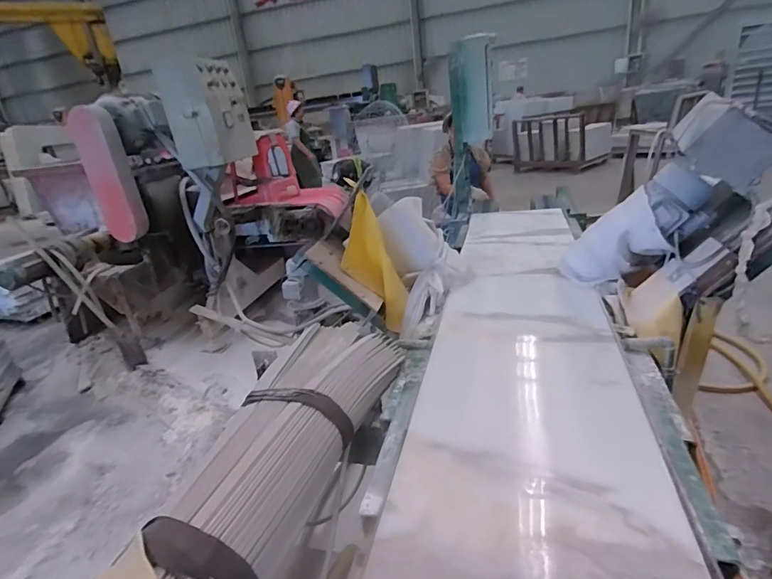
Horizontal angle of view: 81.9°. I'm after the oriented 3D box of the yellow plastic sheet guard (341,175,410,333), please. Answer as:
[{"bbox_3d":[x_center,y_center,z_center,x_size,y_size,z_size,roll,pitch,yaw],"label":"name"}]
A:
[{"bbox_3d":[-0.049,-0.084,1.466,0.159,0.480,0.096,-23,4,-26],"label":"yellow plastic sheet guard"}]

